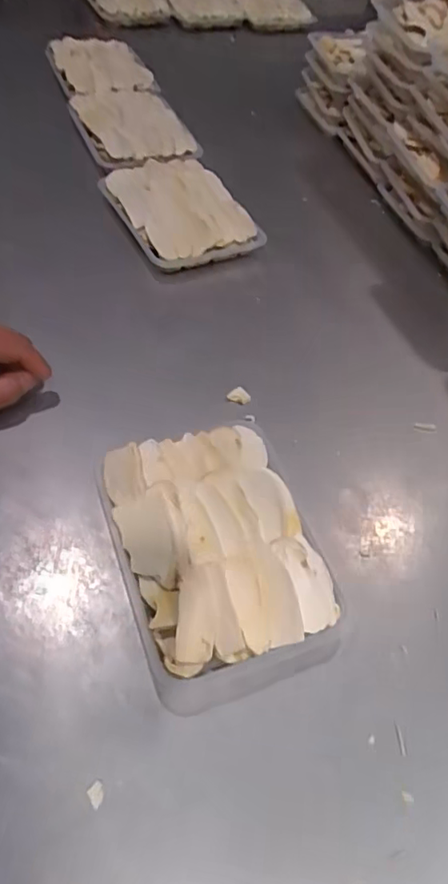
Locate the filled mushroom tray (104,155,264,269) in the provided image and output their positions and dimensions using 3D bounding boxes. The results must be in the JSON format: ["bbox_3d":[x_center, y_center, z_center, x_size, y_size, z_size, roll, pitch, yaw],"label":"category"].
[{"bbox_3d":[-0.047,-0.266,0.634,0.134,0.037,0.180,-21,59,-20],"label":"filled mushroom tray"}]

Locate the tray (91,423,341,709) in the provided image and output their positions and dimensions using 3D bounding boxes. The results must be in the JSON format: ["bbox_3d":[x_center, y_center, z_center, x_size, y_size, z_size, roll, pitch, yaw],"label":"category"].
[{"bbox_3d":[-0.007,0.076,0.387,0.125,0.040,0.184,-13,56,-14],"label":"tray"}]

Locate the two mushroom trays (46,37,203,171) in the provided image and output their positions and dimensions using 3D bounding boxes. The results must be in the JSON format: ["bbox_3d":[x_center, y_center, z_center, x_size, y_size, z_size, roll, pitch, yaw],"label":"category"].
[{"bbox_3d":[-0.144,-0.468,0.779,0.135,0.046,0.356,-16,57,-16],"label":"two mushroom trays"}]

